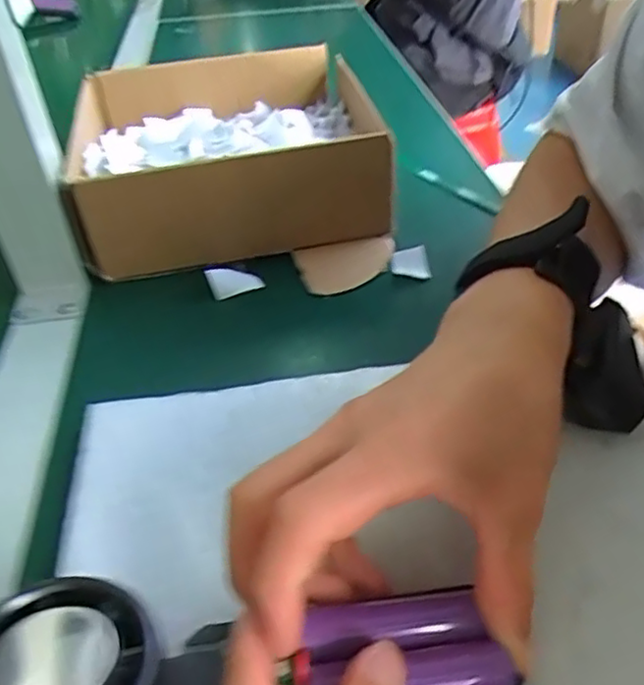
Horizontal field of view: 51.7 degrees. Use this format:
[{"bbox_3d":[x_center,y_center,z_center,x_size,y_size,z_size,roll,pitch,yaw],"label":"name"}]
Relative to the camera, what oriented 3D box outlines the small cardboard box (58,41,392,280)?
[{"bbox_3d":[-0.066,-0.149,0.501,0.224,0.075,0.223,-10,39,-8],"label":"small cardboard box"}]

